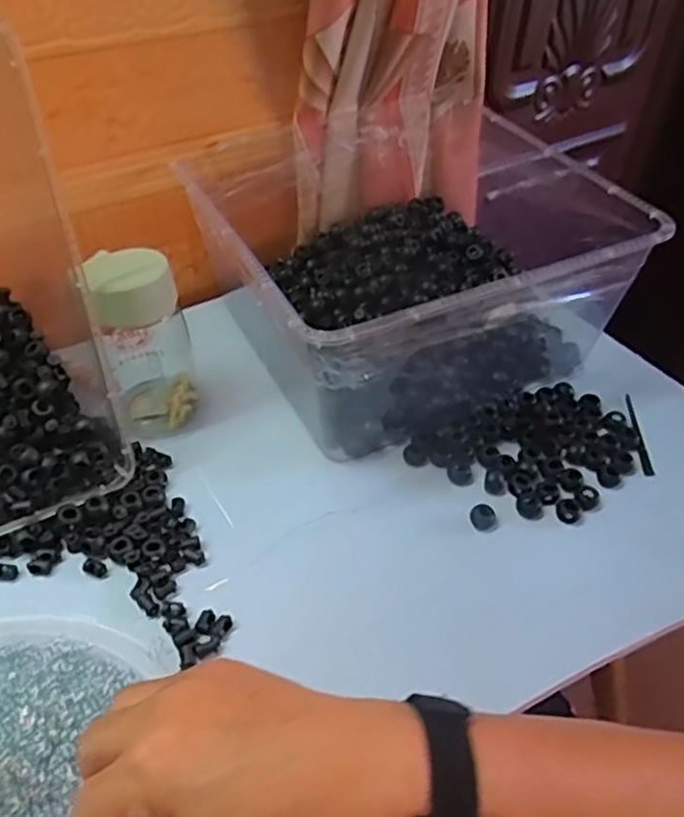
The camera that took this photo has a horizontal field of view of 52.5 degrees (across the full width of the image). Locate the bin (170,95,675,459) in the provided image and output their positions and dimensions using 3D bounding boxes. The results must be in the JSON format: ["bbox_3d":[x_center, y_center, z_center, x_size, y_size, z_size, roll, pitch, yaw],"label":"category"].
[{"bbox_3d":[0.060,-0.132,0.614,0.337,0.148,0.315,-18,47,-20],"label":"bin"}]

